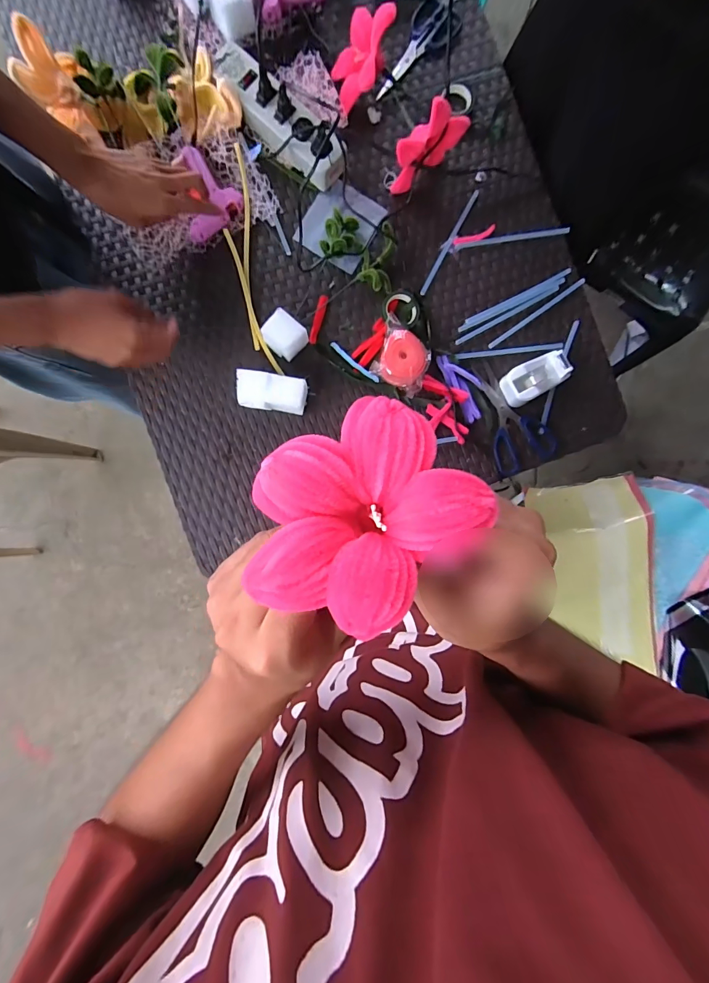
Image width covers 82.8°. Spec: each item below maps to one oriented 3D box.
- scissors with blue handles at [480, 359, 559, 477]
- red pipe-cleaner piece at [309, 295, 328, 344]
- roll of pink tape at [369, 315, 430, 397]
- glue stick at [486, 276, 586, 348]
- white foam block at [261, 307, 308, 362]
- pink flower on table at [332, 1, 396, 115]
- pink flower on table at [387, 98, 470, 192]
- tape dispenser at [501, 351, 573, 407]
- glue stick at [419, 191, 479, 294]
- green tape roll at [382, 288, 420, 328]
[{"bbox_3d":[0.259,-0.121,0.641,0.097,0.013,0.179,-12,91,-3],"label":"scissors with blue handles"},{"bbox_3d":[-0.056,-0.269,0.628,0.013,0.005,0.077,15,89,-3],"label":"red pipe-cleaner piece"},{"bbox_3d":[0.073,-0.205,0.615,0.091,0.052,0.084,0,90,-4],"label":"roll of pink tape"},{"bbox_3d":[0.294,-0.288,0.648,0.183,0.011,0.011,-35,92,-3],"label":"glue stick"},{"bbox_3d":[-0.105,-0.234,0.610,0.065,0.044,0.052,40,88,-3],"label":"white foam block"},{"bbox_3d":[0.009,-0.647,0.597,0.082,0.096,0.116,10,90,-4],"label":"pink flower on table"},{"bbox_3d":[0.109,-0.516,0.592,0.124,0.116,0.046,-43,93,-2],"label":"pink flower on table"},{"bbox_3d":[0.280,-0.177,0.627,0.095,0.043,0.054,-30,92,-3],"label":"tape dispenser"},{"bbox_3d":[0.152,-0.396,0.643,0.013,0.011,0.183,29,89,-3],"label":"glue stick"},{"bbox_3d":[0.074,-0.285,0.623,0.060,0.024,0.057,0,90,-4],"label":"green tape roll"}]

